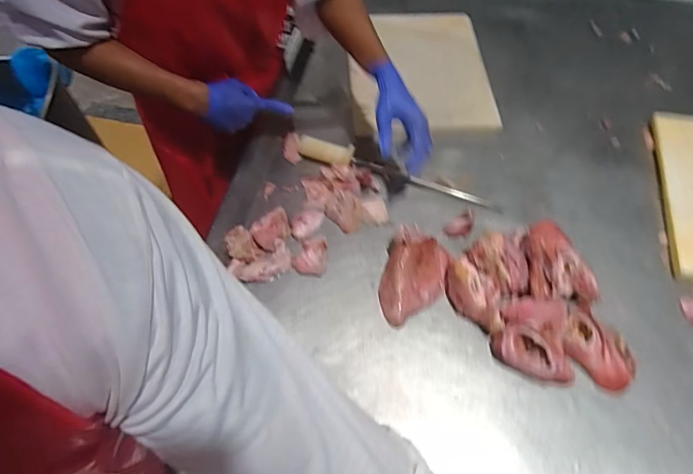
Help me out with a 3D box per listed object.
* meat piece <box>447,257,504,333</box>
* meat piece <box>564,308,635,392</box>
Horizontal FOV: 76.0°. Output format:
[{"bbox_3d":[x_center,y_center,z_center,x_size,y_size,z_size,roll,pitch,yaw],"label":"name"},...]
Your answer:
[{"bbox_3d":[0.204,0.094,0.705,0.056,0.051,0.122,-36,64,-20],"label":"meat piece"},{"bbox_3d":[0.379,0.173,0.678,0.067,0.052,0.131,-24,62,-15],"label":"meat piece"}]

